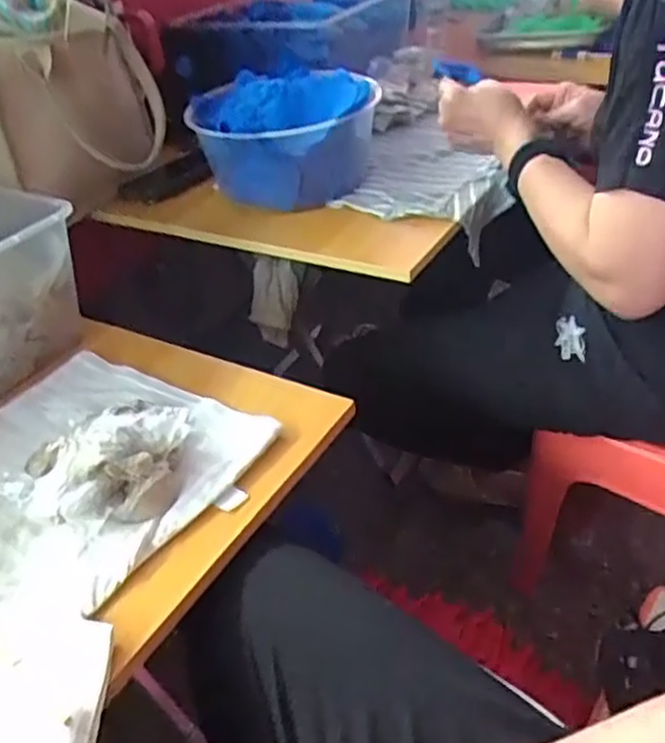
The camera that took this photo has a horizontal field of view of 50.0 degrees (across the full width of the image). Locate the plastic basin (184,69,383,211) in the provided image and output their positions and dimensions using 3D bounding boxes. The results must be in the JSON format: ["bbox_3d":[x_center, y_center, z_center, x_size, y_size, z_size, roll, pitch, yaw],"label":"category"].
[{"bbox_3d":[-0.047,-0.285,0.856,0.185,0.122,0.185,6,39,17],"label":"plastic basin"}]

